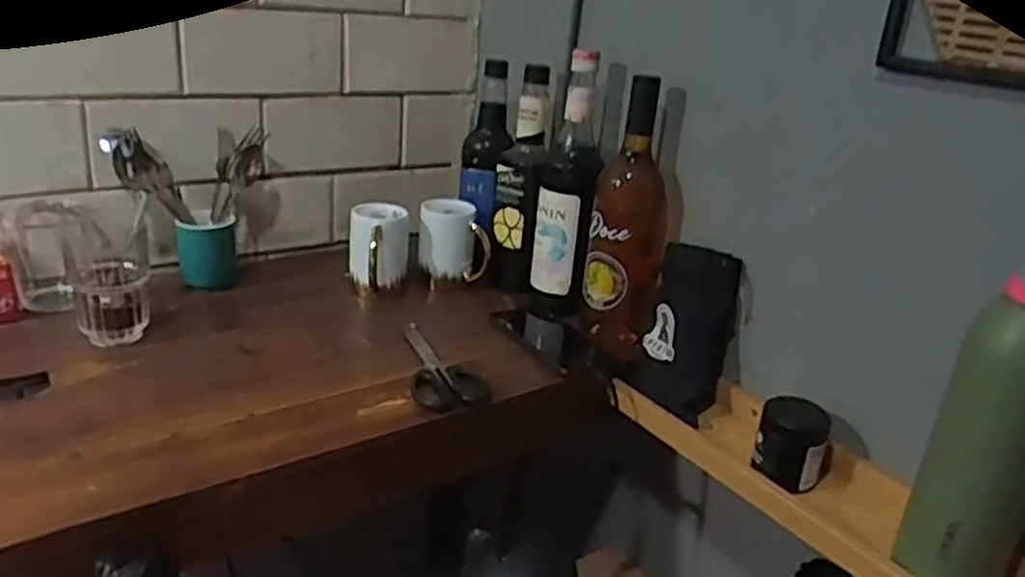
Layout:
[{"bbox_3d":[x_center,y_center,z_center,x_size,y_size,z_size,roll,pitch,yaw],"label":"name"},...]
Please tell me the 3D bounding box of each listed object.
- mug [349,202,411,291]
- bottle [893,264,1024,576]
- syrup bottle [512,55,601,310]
[{"bbox_3d":[-0.158,-0.039,0.910,0.069,0.103,0.070,3,23,-9],"label":"mug"},{"bbox_3d":[0.355,0.092,0.557,0.062,0.295,0.069,-8,26,-31],"label":"bottle"},{"bbox_3d":[0.056,-0.109,0.908,0.072,0.303,0.090,5,22,-4],"label":"syrup bottle"}]

